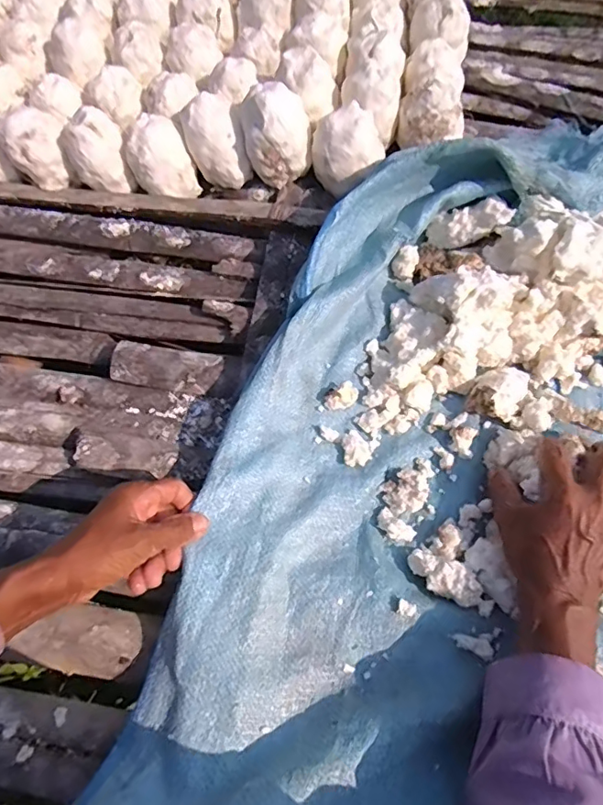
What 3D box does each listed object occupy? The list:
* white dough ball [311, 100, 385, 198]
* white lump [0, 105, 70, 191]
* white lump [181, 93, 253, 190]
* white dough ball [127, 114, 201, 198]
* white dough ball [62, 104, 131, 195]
[{"bbox_3d":[0.057,-0.306,0.627,0.085,0.076,0.081,0,65,0],"label":"white dough ball"},{"bbox_3d":[-0.338,-0.323,0.666,0.079,0.085,0.072,-29,68,-12],"label":"white lump"},{"bbox_3d":[-0.109,-0.327,0.648,0.068,0.081,0.080,-20,66,-8],"label":"white lump"},{"bbox_3d":[-0.179,-0.307,0.658,0.076,0.084,0.071,0,65,0],"label":"white dough ball"},{"bbox_3d":[-0.259,-0.312,0.658,0.070,0.087,0.068,0,65,0],"label":"white dough ball"}]

